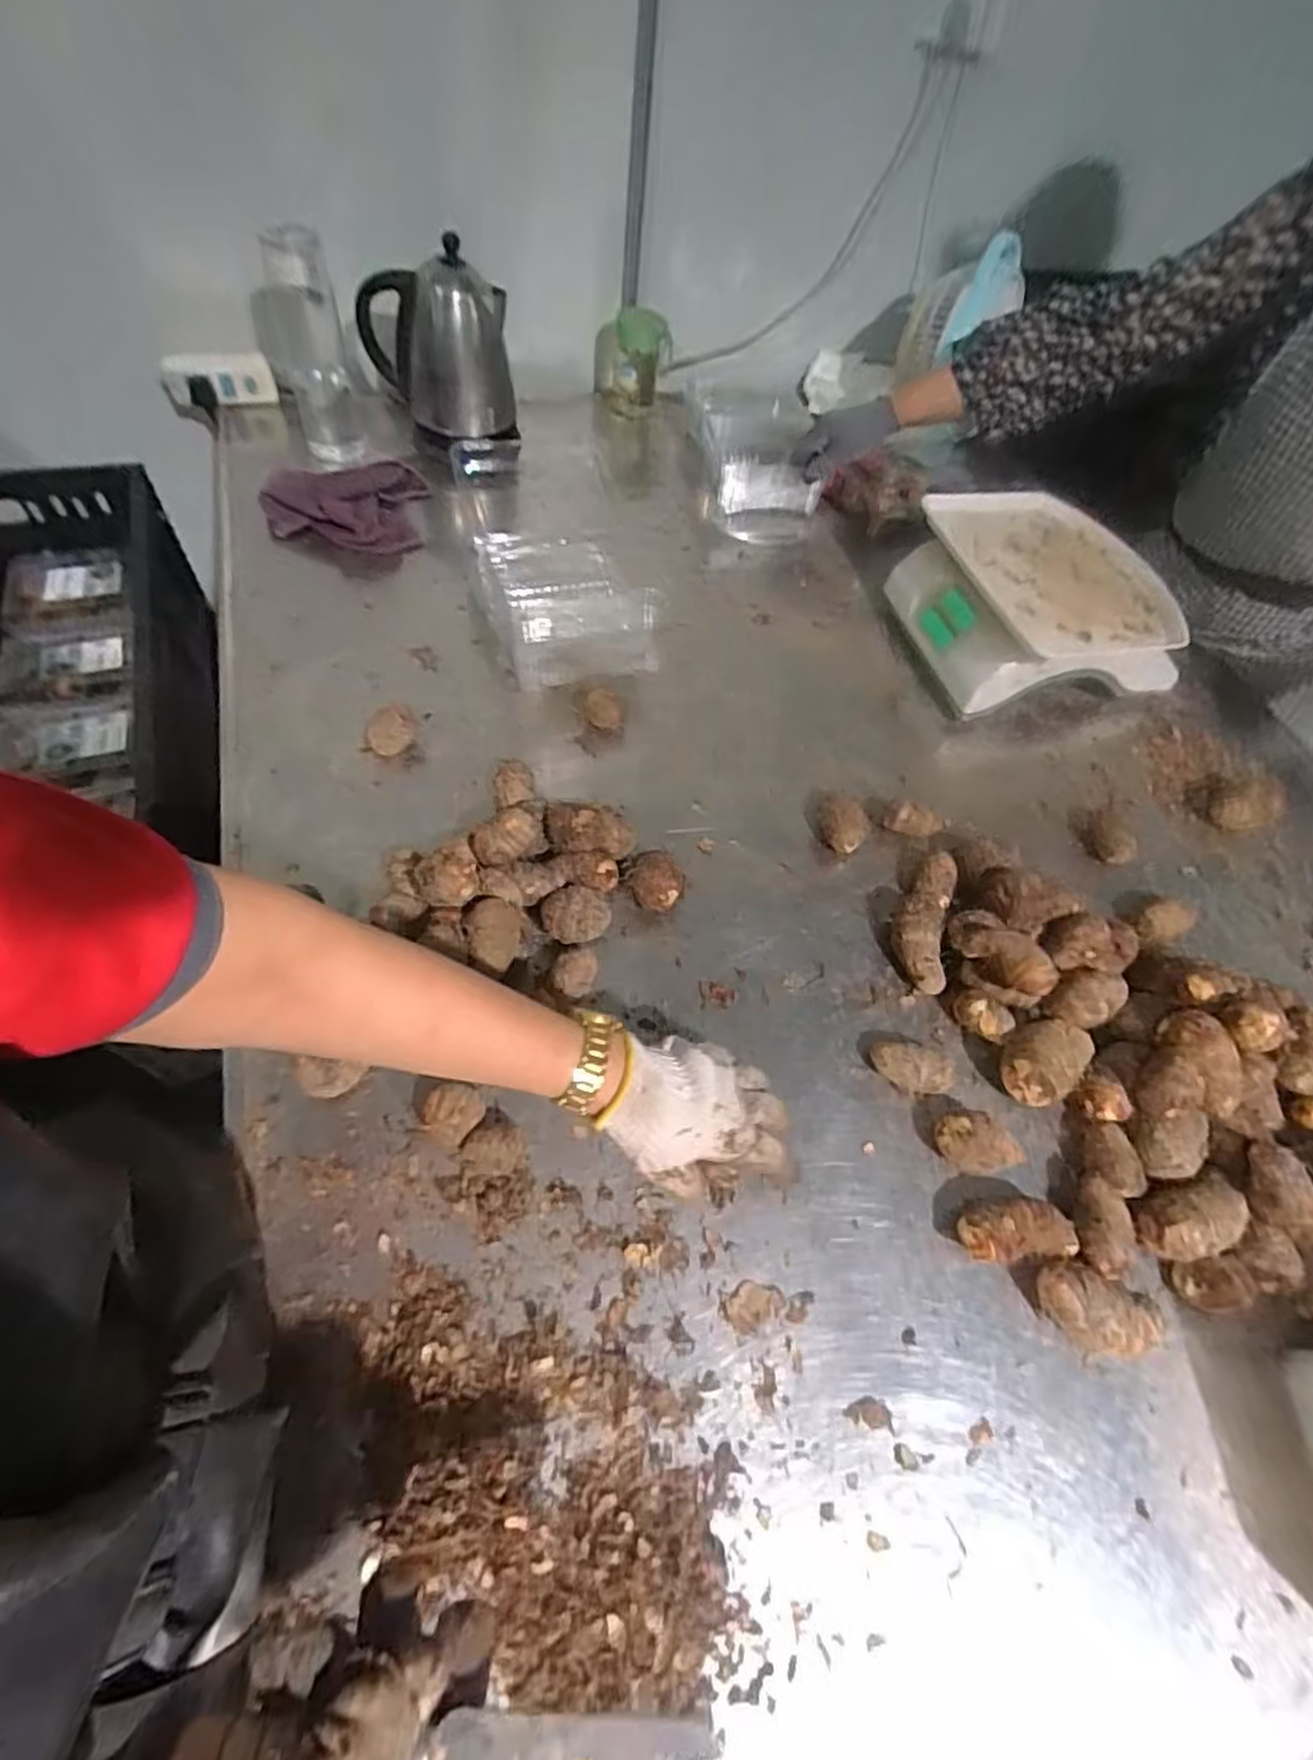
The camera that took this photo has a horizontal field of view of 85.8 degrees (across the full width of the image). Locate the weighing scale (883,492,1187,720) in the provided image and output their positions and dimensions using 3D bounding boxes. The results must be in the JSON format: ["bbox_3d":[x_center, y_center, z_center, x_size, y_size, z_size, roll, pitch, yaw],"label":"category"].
[{"bbox_3d":[0.464,-0.338,0.864,0.288,0.108,0.288,-7,60,-12],"label":"weighing scale"}]

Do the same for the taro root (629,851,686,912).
[{"bbox_3d":[0.000,0.003,0.649,0.048,0.053,0.046,4,59,-6],"label":"taro root"}]

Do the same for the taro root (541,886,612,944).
[{"bbox_3d":[-0.070,0.035,0.618,0.058,0.043,0.046,16,57,2],"label":"taro root"}]

